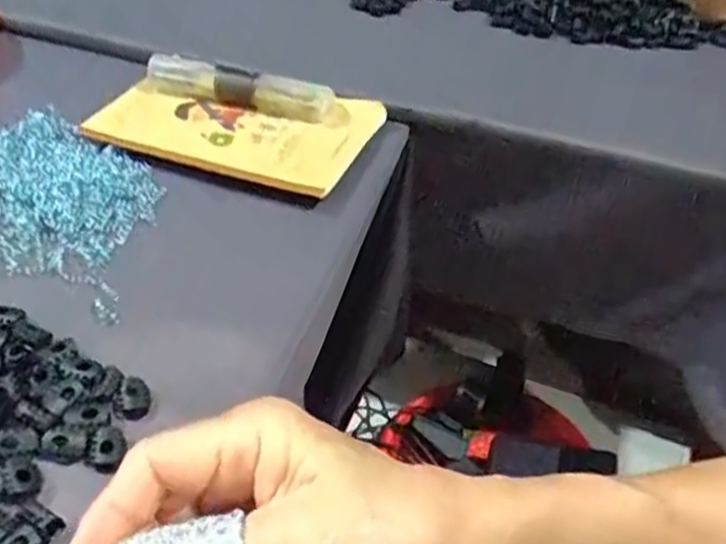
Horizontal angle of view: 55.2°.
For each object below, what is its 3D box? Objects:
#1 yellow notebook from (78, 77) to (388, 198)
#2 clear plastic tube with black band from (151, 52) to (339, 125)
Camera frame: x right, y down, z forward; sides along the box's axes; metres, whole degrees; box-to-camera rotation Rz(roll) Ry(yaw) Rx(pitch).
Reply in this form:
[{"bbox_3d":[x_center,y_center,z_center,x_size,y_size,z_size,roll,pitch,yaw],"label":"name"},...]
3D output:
[{"bbox_3d":[-0.101,-0.121,0.561,0.208,0.013,0.139,17,43,12],"label":"yellow notebook"},{"bbox_3d":[-0.101,-0.154,0.574,0.153,0.029,0.031,16,43,11],"label":"clear plastic tube with black band"}]

